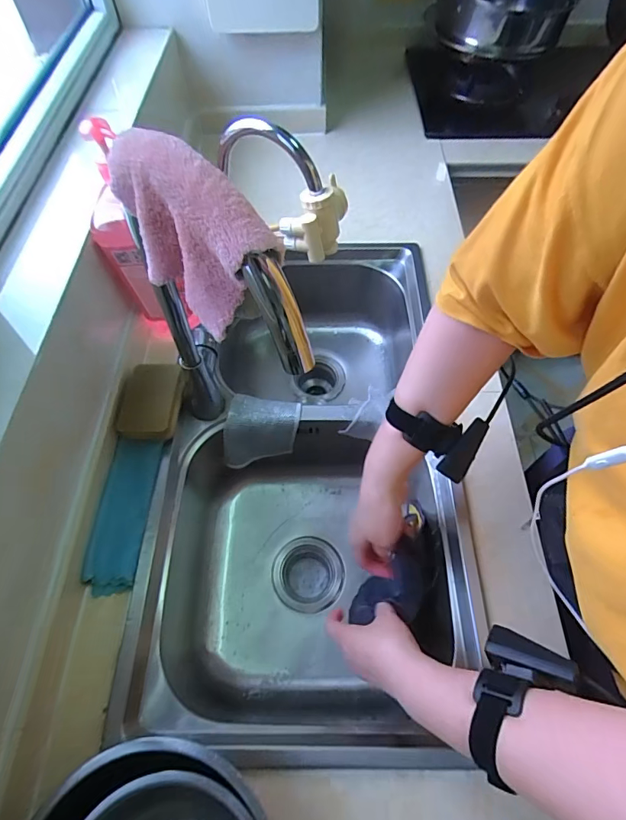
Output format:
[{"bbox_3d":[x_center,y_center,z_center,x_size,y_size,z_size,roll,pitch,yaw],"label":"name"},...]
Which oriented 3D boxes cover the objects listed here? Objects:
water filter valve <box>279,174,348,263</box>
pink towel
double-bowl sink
[{"bbox_3d":[0.008,-0.258,0.588,0.056,0.077,0.094,38,67,20],"label":"water filter valve"},{"bbox_3d":[-0.083,-0.118,0.291,0.046,0.098,0.137,-37,66,-19],"label":"pink towel"},{"bbox_3d":[-0.009,0.086,0.687,0.397,0.228,0.717,-1,59,0],"label":"double-bowl sink"}]

